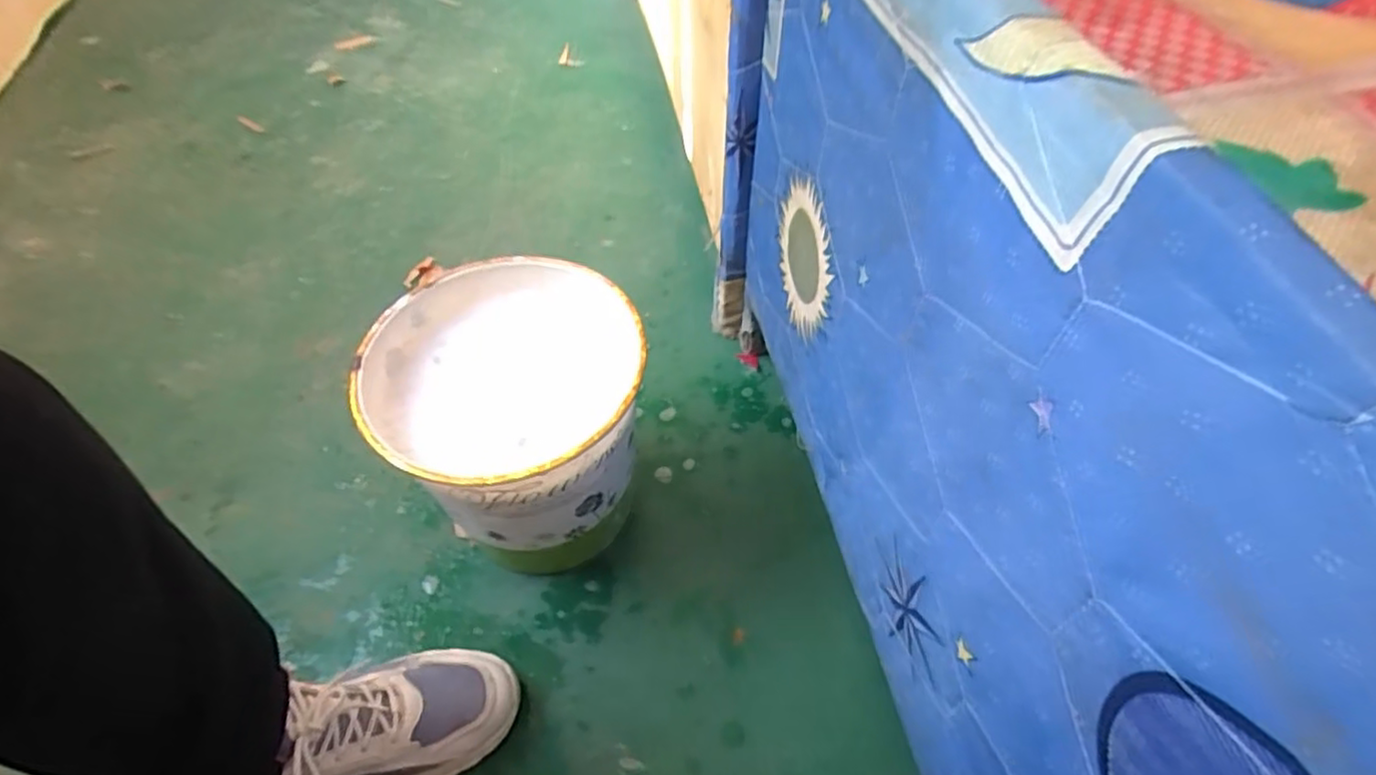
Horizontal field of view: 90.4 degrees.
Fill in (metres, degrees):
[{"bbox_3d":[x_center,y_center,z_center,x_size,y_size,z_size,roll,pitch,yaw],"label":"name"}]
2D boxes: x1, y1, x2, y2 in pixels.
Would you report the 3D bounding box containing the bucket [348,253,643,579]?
[{"bbox_3d":[-0.143,0.043,0.611,0.208,0.231,0.212,0,53,1],"label":"bucket"}]

